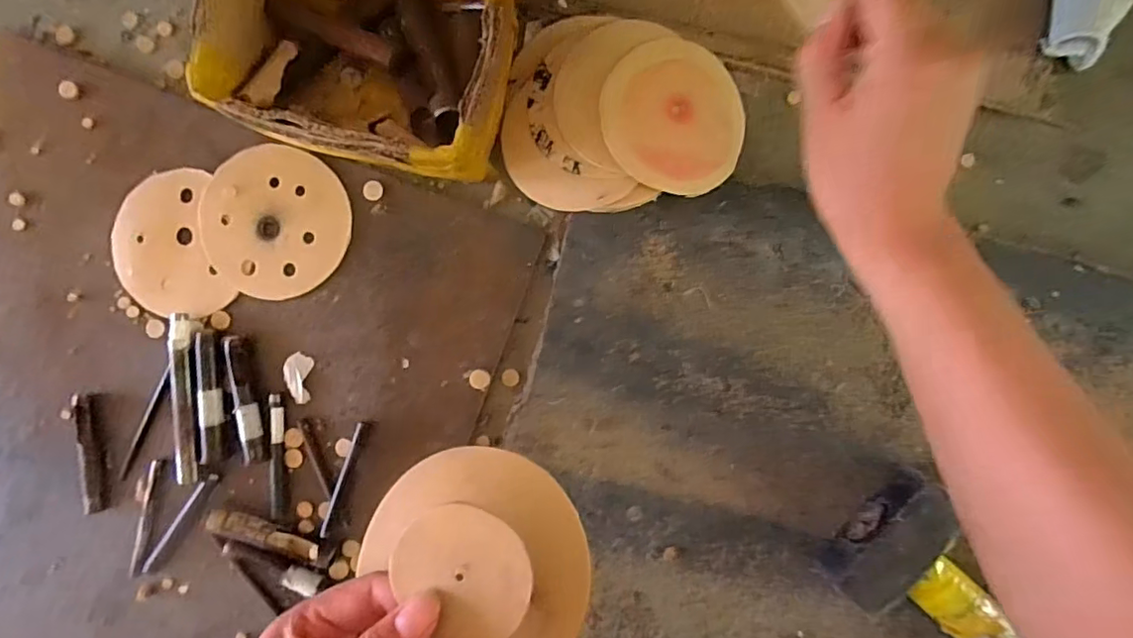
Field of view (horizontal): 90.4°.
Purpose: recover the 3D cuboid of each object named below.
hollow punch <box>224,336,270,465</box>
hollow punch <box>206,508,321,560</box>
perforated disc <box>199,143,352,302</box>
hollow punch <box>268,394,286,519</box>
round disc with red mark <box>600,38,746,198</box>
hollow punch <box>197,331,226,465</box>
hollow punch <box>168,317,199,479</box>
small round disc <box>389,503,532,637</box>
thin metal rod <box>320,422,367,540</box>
[{"bbox_3d":[-0.227,0.057,0.400,0.015,0.014,0.090,-10,91,2],"label":"hollow punch"},{"bbox_3d":[-0.216,0.155,0.401,0.076,0.016,0.015,24,92,2],"label":"hollow punch"},{"bbox_3d":[-0.209,-0.069,0.401,0.105,0.006,0.103,0,91,2],"label":"perforated disc"},{"bbox_3d":[-0.207,0.098,0.402,0.010,0.009,0.088,2,91,2],"label":"hollow punch"},{"bbox_3d":[0.074,-0.137,0.382,0.100,0.006,0.100,1,87,-12],"label":"round disc with red mark"},{"bbox_3d":[-0.252,0.056,0.401,0.015,0.012,0.092,-2,91,2],"label":"hollow punch"},{"bbox_3d":[-0.271,0.056,0.400,0.017,0.014,0.119,-1,91,2],"label":"hollow punch"},{"bbox_3d":[-0.041,0.102,0.227,0.050,0.010,0.057,-44,89,2],"label":"small round disc"},{"bbox_3d":[-0.159,0.116,0.401,0.009,0.008,0.086,20,92,2],"label":"thin metal rod"}]

